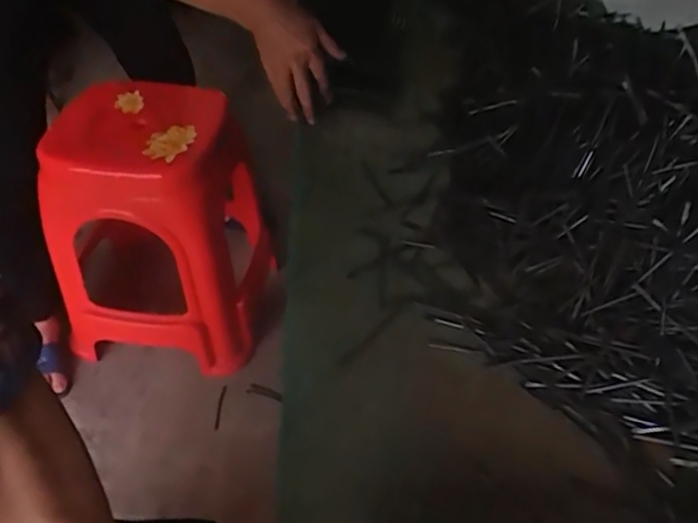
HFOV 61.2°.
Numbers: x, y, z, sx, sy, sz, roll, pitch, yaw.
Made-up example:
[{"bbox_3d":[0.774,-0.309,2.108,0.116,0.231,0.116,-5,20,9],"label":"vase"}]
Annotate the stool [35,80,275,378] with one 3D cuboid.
[{"bbox_3d":[-0.374,-0.064,1.232,0.345,0.493,0.412,5,45,1],"label":"stool"}]

